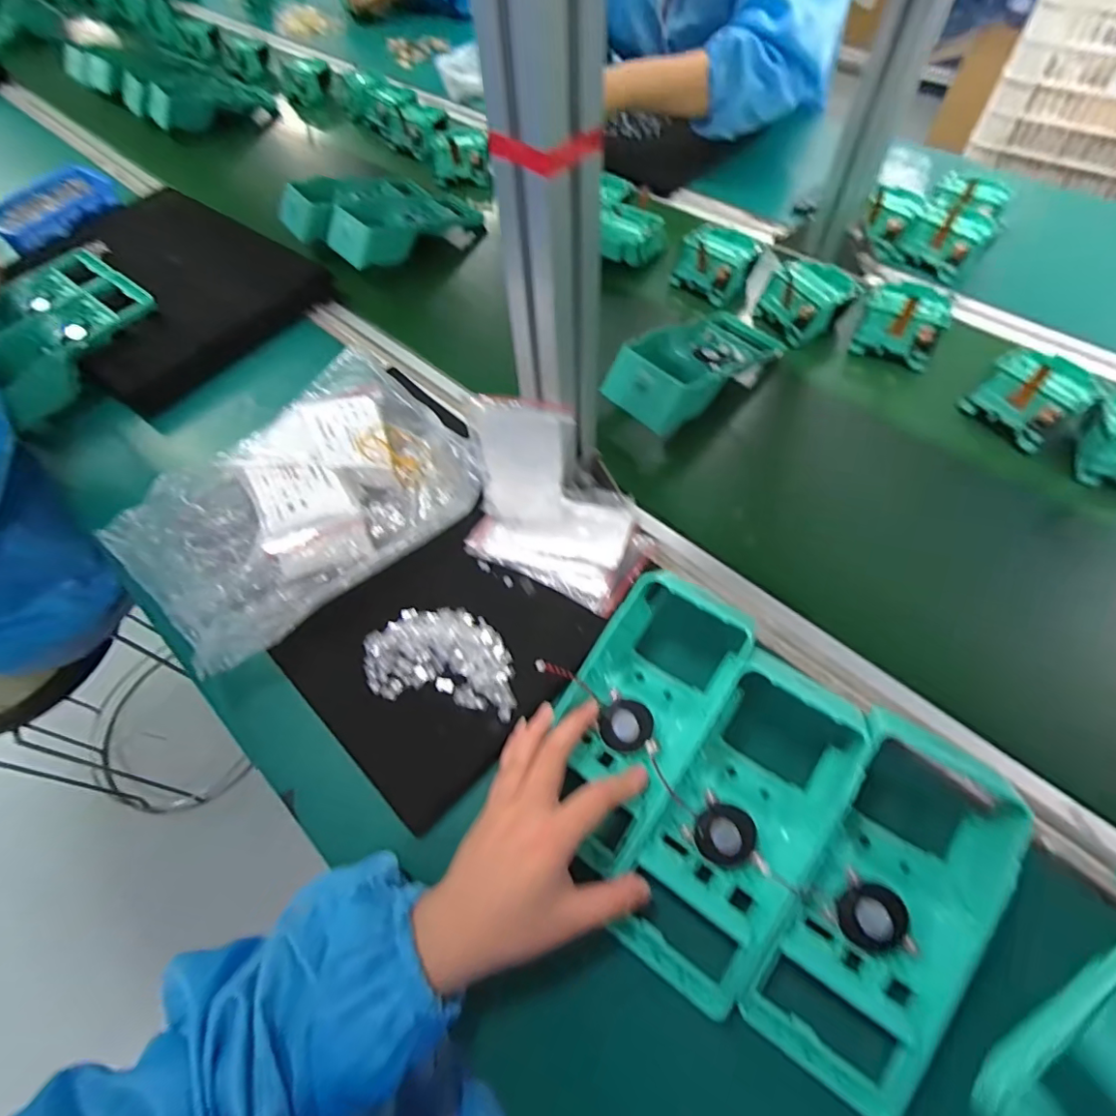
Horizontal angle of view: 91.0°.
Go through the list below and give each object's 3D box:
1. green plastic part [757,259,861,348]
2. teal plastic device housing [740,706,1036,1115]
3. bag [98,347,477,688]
[{"bbox_3d":[0.260,-0.271,0.574,0.080,0.050,0.072,-33,61,-15],"label":"green plastic part"},{"bbox_3d":[0.179,0.179,0.292,0.083,0.046,0.186,29,64,21],"label":"teal plastic device housing"},{"bbox_3d":[-0.217,-0.054,0.451,0.275,0.045,0.218,-38,62,-18],"label":"bag"}]

